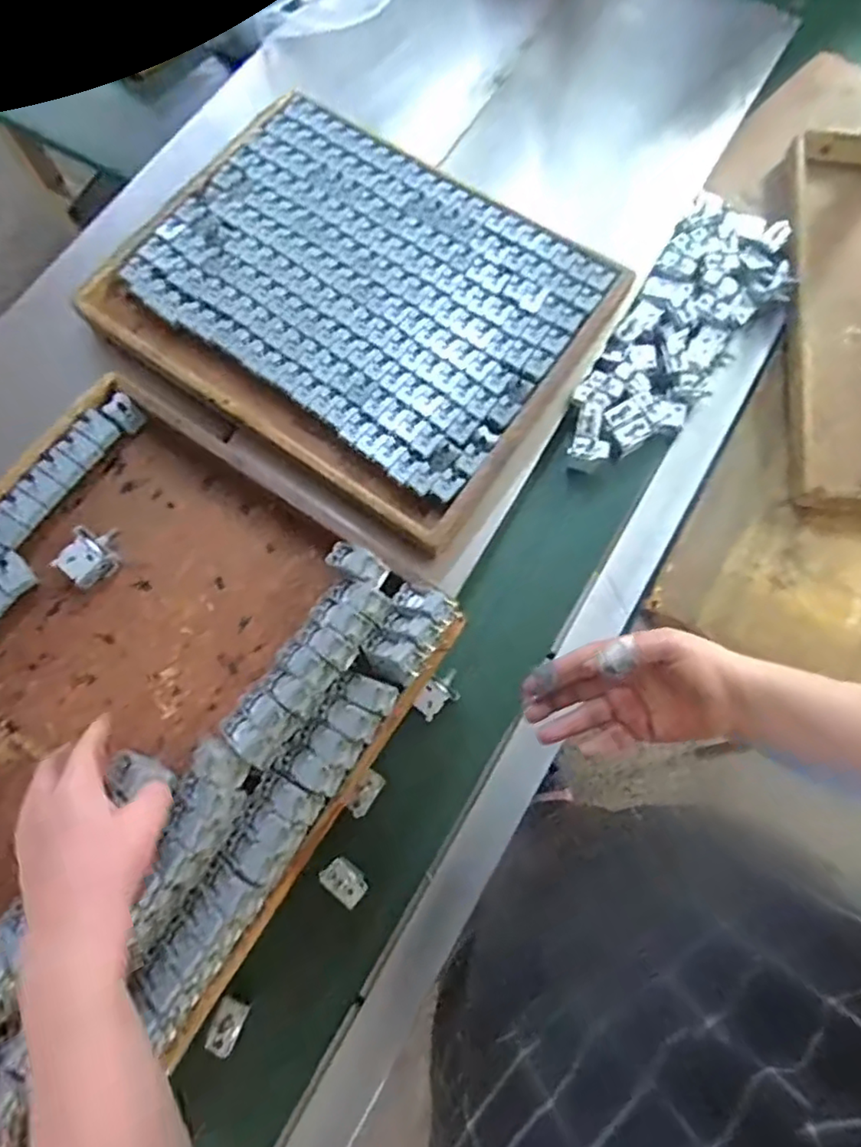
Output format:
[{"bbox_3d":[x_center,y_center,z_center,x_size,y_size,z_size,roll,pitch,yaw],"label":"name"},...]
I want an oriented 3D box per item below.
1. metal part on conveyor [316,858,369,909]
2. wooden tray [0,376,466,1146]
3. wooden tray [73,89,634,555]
[{"bbox_3d":[-0.078,0.283,0.559,0.042,0.017,0.028,40,78,9],"label":"metal part on conveyor"},{"bbox_3d":[-0.260,0.126,0.485,0.381,0.061,0.479,32,77,8],"label":"wooden tray"},{"bbox_3d":[-0.083,-0.308,0.687,0.487,0.039,0.395,34,77,8],"label":"wooden tray"}]

